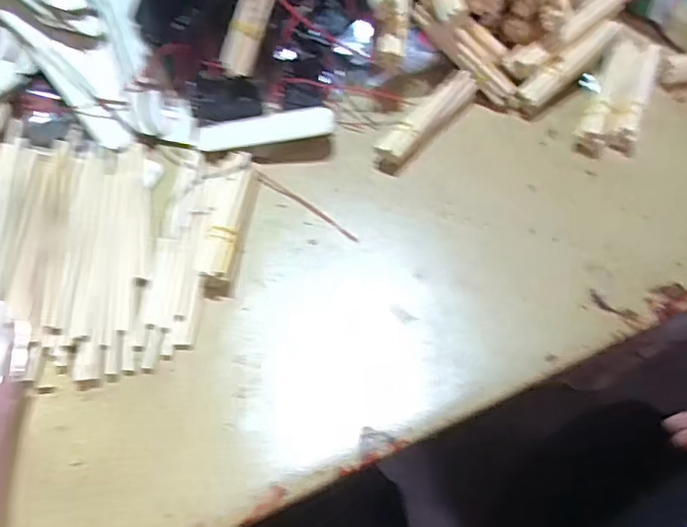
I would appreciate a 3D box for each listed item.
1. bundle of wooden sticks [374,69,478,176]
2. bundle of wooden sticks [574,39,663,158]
[{"bbox_3d":[0.064,-0.111,0.436,0.023,0.022,0.106,38,66,21],"label":"bundle of wooden sticks"},{"bbox_3d":[0.221,-0.133,0.449,0.040,0.029,0.117,24,62,14],"label":"bundle of wooden sticks"}]

